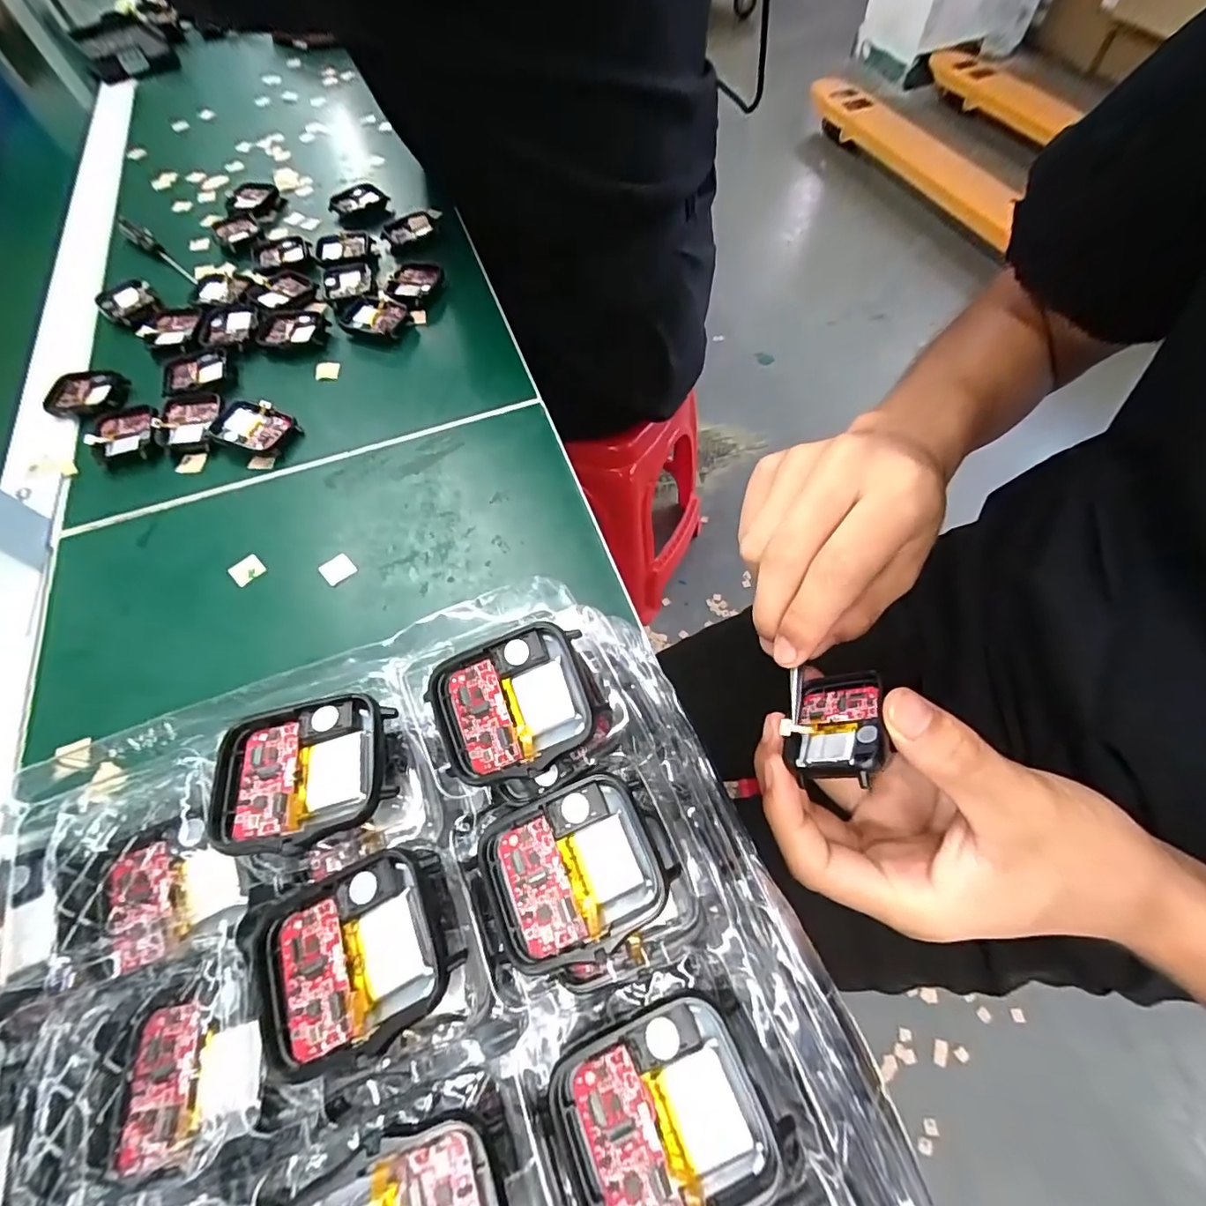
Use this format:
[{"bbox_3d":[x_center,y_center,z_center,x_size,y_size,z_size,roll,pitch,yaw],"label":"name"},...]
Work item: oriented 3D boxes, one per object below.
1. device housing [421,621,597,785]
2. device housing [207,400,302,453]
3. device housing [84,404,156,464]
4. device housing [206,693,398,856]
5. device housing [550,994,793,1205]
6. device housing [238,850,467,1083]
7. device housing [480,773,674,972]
[{"bbox_3d":[-0.026,0.029,0.148,0.043,0.012,0.037,-17,65,-6],"label":"device housing"},{"bbox_3d":[-0.221,-0.112,0.332,0.040,0.015,0.035,13,64,9],"label":"device housing"},{"bbox_3d":[-0.306,-0.108,0.332,0.038,0.009,0.045,-26,64,-10],"label":"device housing"},{"bbox_3d":[-0.082,0.046,0.141,0.046,0.009,0.037,-13,65,-4],"label":"device housing"},{"bbox_3d":[0.012,0.112,0.112,0.044,0.009,0.037,-27,67,-10],"label":"device housing"},{"bbox_3d":[-0.061,0.085,0.126,0.049,0.009,0.038,-22,66,-8],"label":"device housing"},{"bbox_3d":[-0.008,0.068,0.134,0.044,0.006,0.038,-24,66,-9],"label":"device housing"}]

